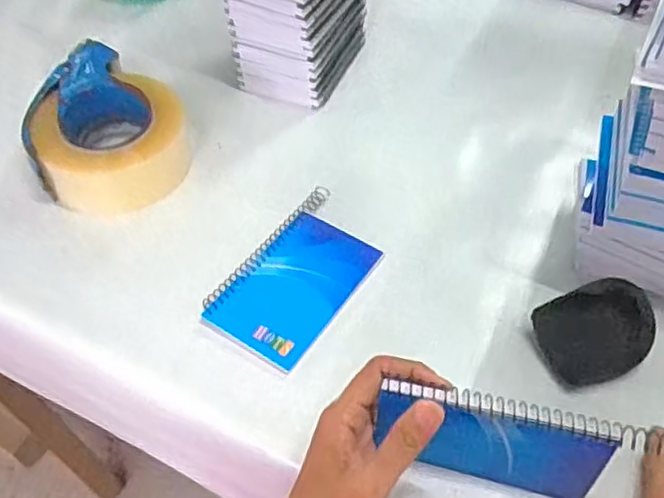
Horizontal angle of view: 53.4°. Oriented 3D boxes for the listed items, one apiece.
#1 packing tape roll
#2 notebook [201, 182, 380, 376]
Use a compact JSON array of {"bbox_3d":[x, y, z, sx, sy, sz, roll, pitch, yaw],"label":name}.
[{"bbox_3d":[-0.205,-0.103,0.579,0.141,0.064,0.127,37,59,26],"label":"packing tape roll"},{"bbox_3d":[-0.025,0.020,0.517,0.085,0.007,0.151,28,56,21],"label":"notebook"}]

